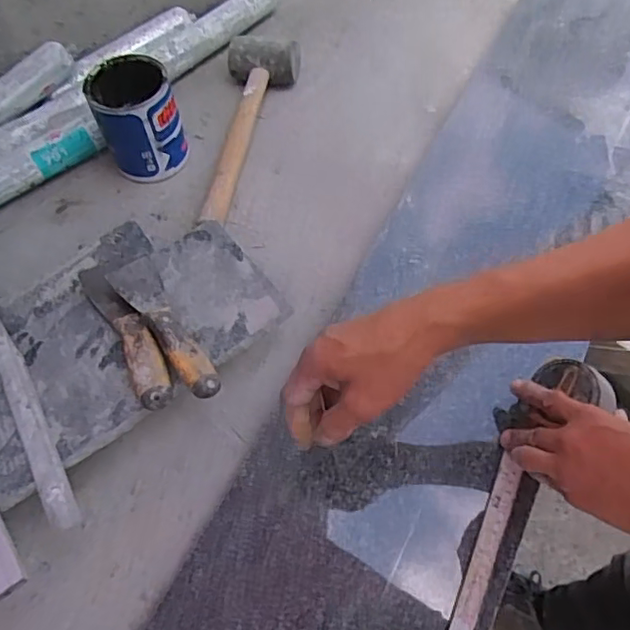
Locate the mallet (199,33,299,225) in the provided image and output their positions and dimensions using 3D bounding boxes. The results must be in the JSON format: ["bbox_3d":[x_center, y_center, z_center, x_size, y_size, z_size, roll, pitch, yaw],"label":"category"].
[{"bbox_3d":[-0.083,-0.255,0.794,0.112,0.061,0.316,0,59,3],"label":"mallet"}]

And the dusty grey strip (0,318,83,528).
[{"bbox_3d":[-0.273,0.081,0.550,0.024,0.018,0.251,-28,62,-14],"label":"dusty grey strip"}]

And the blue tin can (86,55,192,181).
[{"bbox_3d":[-0.224,-0.252,0.760,0.095,0.122,0.098,-1,59,2],"label":"blue tin can"}]

